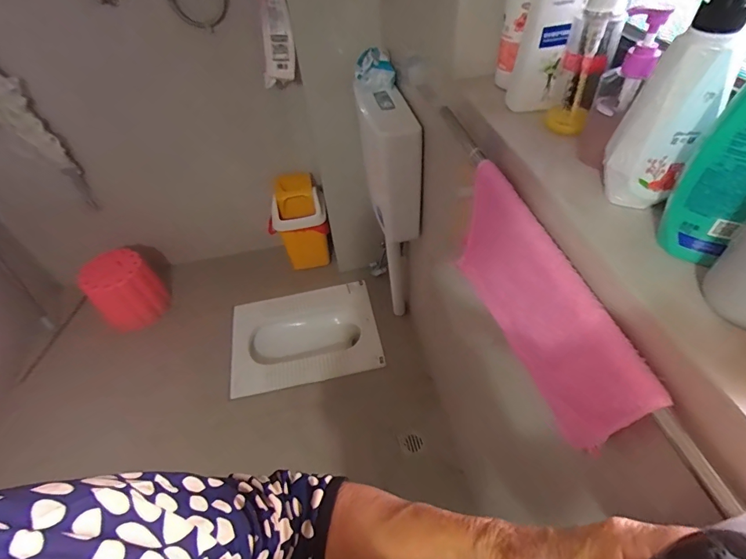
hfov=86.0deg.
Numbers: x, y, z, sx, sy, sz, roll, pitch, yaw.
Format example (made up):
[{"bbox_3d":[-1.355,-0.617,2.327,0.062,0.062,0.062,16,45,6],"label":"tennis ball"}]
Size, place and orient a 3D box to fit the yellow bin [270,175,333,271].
[{"bbox_3d":[-0.322,-0.236,1.753,0.237,0.398,0.199,-15,48,-7],"label":"yellow bin"}]

